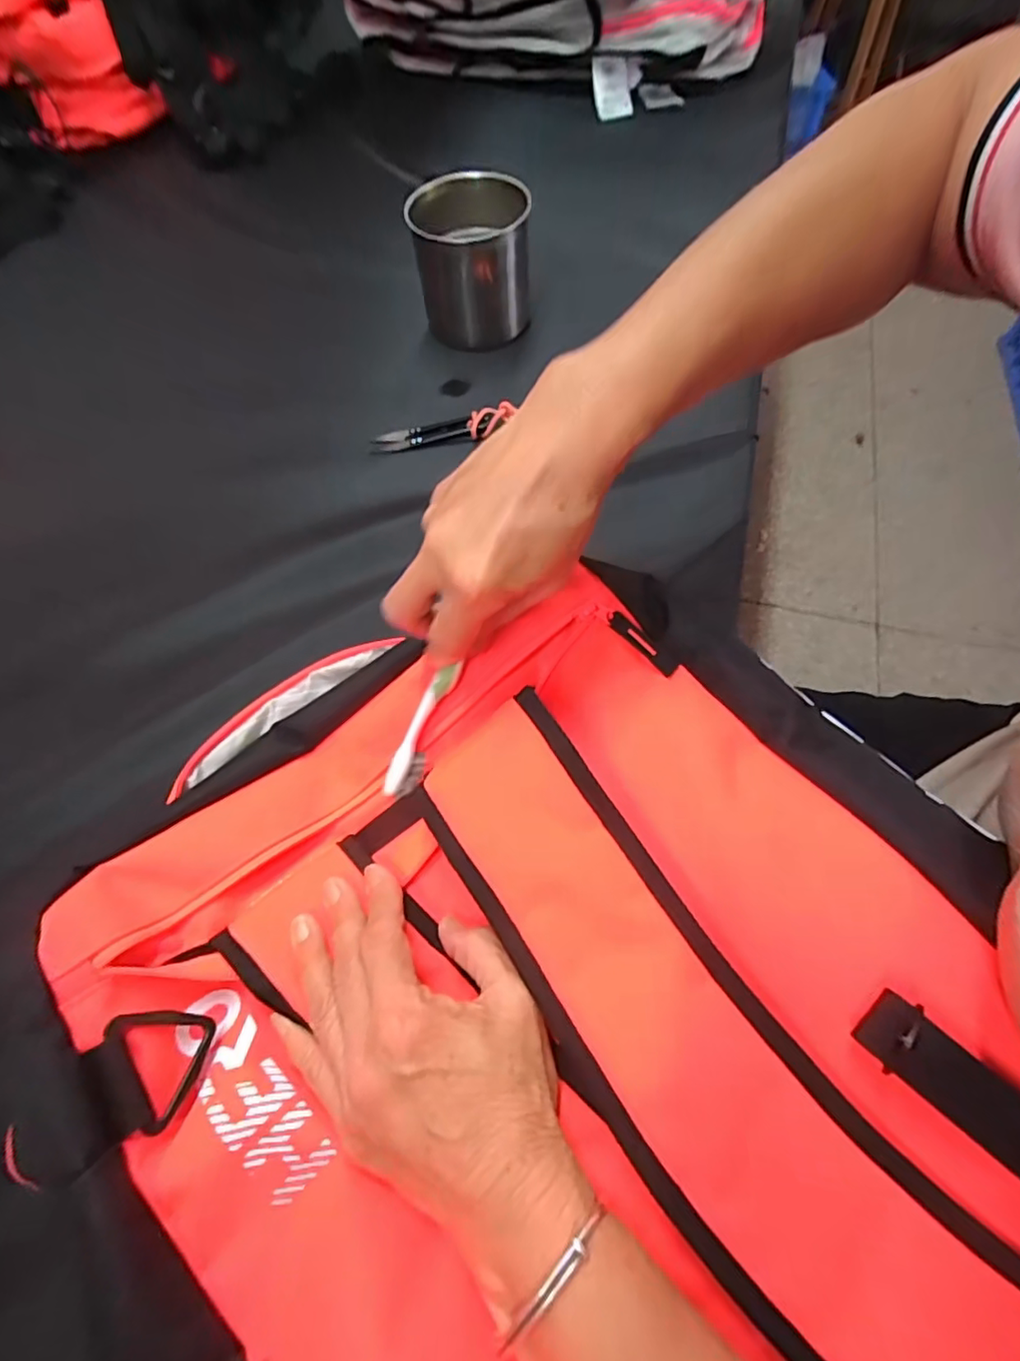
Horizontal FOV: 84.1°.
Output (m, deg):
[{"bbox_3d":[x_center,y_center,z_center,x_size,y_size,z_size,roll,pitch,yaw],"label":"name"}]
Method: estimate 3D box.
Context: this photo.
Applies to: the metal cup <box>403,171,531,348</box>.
[{"bbox_3d":[-0.032,-0.367,0.510,0.095,0.113,0.100,-1,64,3],"label":"metal cup"}]

